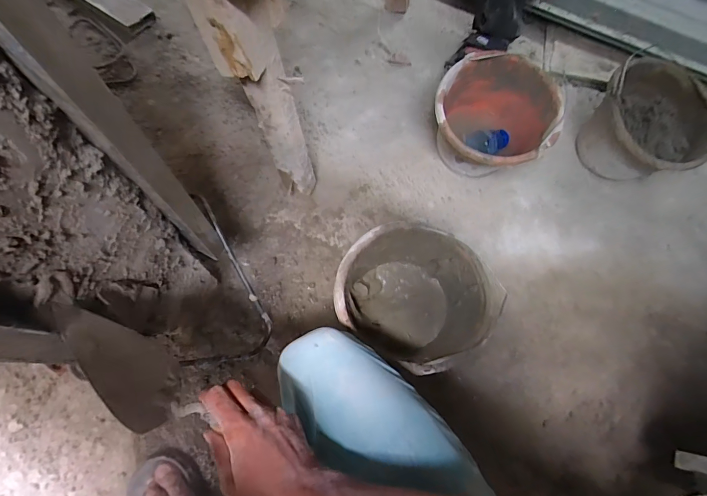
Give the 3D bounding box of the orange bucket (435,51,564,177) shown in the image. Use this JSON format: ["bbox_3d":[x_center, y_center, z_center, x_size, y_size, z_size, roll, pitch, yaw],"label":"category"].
[{"bbox_3d":[0.265,-0.241,0.768,0.219,0.159,0.221,2,72,-5],"label":"orange bucket"}]

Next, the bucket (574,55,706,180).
[{"bbox_3d":[0.587,-0.247,0.787,0.184,0.206,0.241,-6,74,-6],"label":"bucket"}]

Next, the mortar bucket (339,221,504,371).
[{"bbox_3d":[0.091,0.091,0.665,0.239,0.162,0.224,1,74,-4],"label":"mortar bucket"}]

